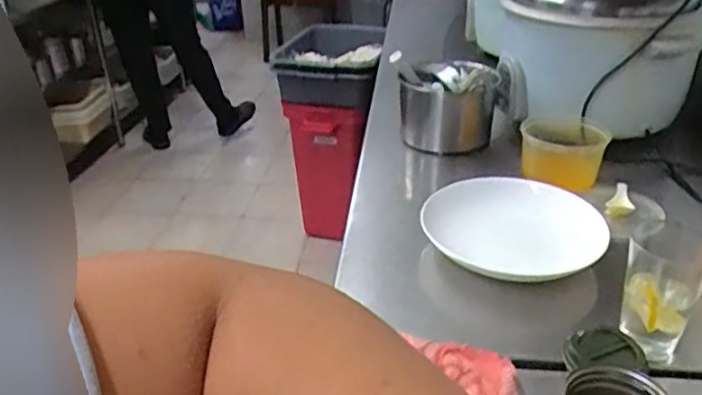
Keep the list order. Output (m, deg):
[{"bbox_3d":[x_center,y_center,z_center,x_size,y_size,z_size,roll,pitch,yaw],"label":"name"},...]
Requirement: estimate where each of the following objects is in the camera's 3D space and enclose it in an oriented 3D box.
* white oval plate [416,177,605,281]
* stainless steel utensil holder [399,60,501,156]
[{"bbox_3d":[0.221,0.032,0.909,0.238,0.049,0.230,-2,30,-1],"label":"white oval plate"},{"bbox_3d":[0.193,-0.183,1.231,0.172,0.162,0.141,21,37,34],"label":"stainless steel utensil holder"}]

